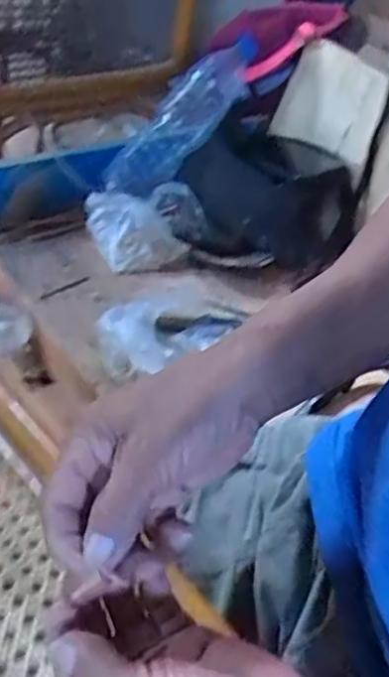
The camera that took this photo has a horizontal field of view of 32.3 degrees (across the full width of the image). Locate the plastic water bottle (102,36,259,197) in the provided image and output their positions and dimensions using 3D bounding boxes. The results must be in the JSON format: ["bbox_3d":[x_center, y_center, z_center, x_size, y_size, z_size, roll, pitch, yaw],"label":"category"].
[{"bbox_3d":[-0.014,-0.298,0.906,0.065,0.064,0.288,35,80,31],"label":"plastic water bottle"}]

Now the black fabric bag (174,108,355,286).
[{"bbox_3d":[0.099,-0.197,0.902,0.236,0.108,0.220,10,40,5],"label":"black fabric bag"}]

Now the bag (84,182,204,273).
[{"bbox_3d":[-0.056,-0.148,0.857,0.149,0.058,0.103,-18,45,-27],"label":"bag"}]

